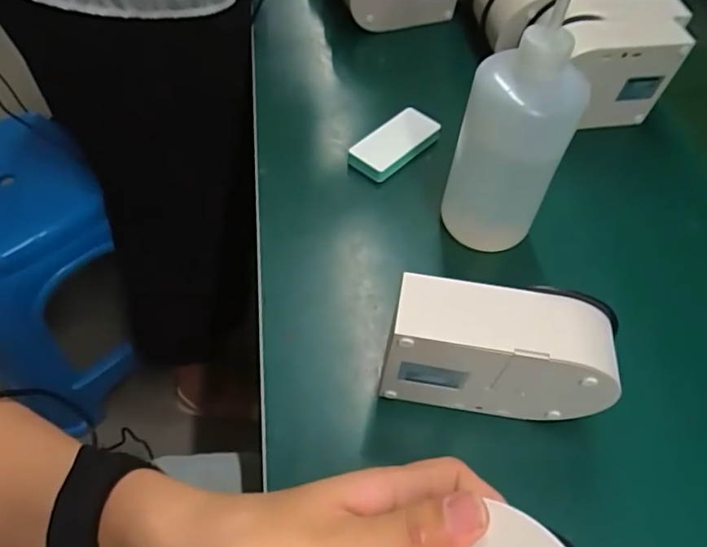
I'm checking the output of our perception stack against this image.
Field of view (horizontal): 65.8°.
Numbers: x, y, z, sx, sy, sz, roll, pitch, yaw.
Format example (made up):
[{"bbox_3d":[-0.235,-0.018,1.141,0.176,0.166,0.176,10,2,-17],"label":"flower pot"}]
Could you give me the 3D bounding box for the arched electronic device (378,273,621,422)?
[{"bbox_3d":[0.088,0.051,0.331,0.135,0.095,0.049,7,51,4],"label":"arched electronic device"}]

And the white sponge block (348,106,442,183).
[{"bbox_3d":[0.040,-0.123,0.514,0.091,0.018,0.041,-37,65,-27],"label":"white sponge block"}]

